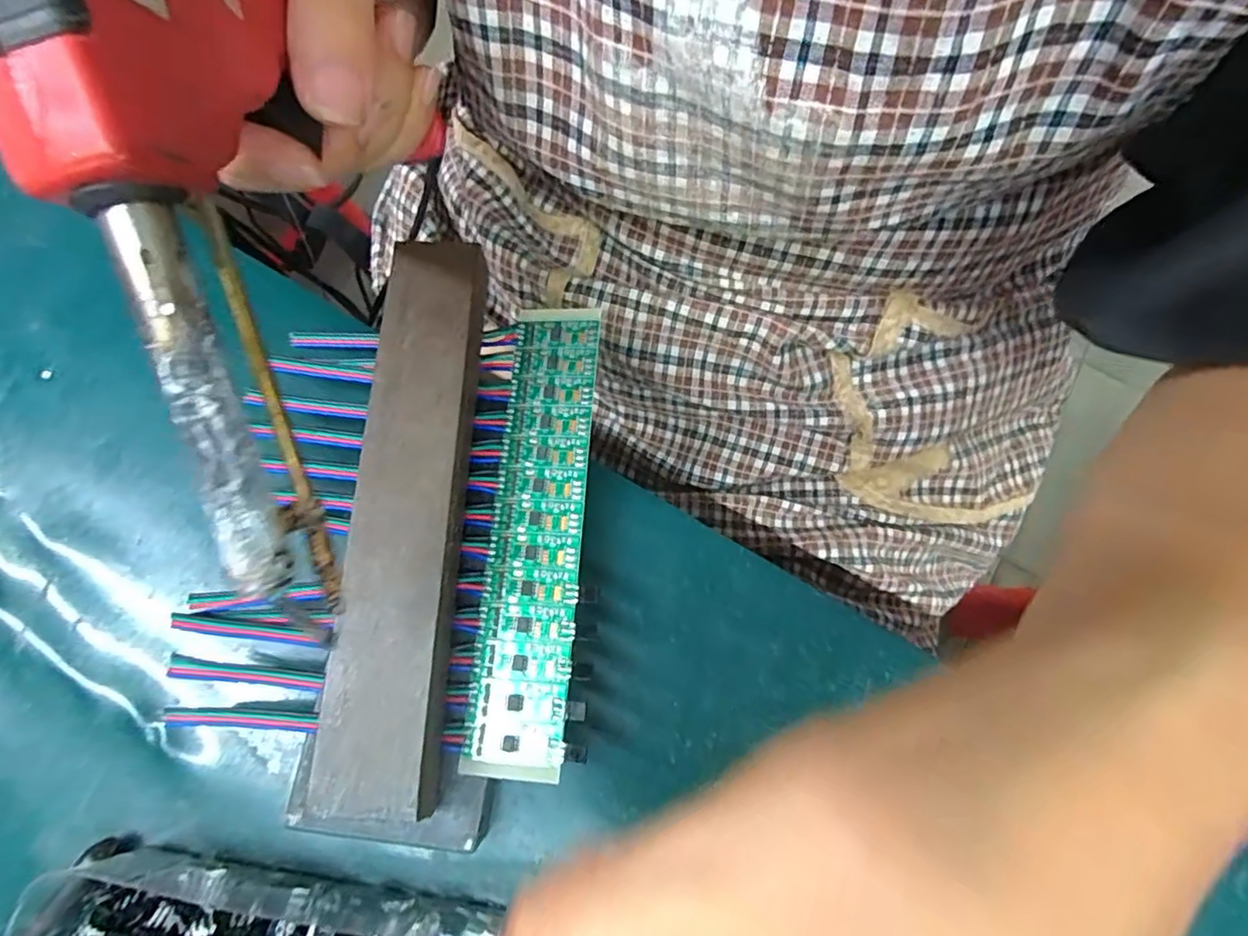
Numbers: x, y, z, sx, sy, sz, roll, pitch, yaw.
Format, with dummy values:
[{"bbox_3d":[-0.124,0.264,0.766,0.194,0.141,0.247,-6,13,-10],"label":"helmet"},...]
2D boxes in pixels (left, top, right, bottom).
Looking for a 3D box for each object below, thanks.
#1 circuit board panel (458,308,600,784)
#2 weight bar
[{"bbox_3d":[-0.030,0.018,0.208,0.033,0.004,0.161,2,73,8],"label":"circuit board panel"},{"bbox_3d":[-0.069,0.011,0.199,0.035,0.024,0.183,2,72,-1],"label":"weight bar"}]

